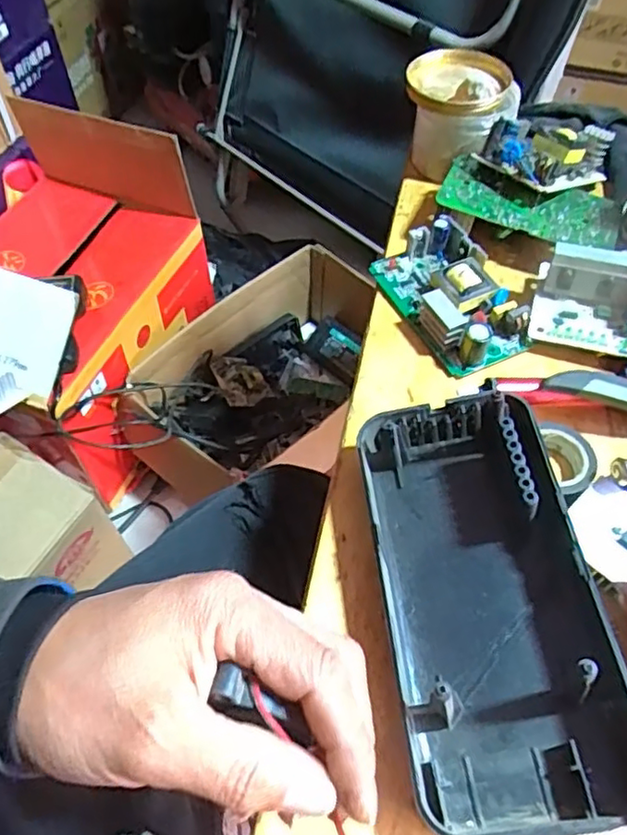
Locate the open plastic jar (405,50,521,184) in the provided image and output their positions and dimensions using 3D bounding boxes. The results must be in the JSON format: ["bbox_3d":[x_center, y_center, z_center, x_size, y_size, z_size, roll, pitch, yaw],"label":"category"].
[{"bbox_3d":[0.126,-0.263,0.547,0.082,0.080,0.096,-37,63,-22],"label":"open plastic jar"}]

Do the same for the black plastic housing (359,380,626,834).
[{"bbox_3d":[0.088,0.085,0.318,0.099,0.059,0.209,-5,56,-4],"label":"black plastic housing"}]

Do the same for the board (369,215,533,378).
[{"bbox_3d":[0.102,-0.090,0.459,0.069,0.030,0.118,-23,59,-15],"label":"board"}]

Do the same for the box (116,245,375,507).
[{"bbox_3d":[-0.080,-0.071,0.991,0.182,0.180,0.445,39,64,23],"label":"box"}]

